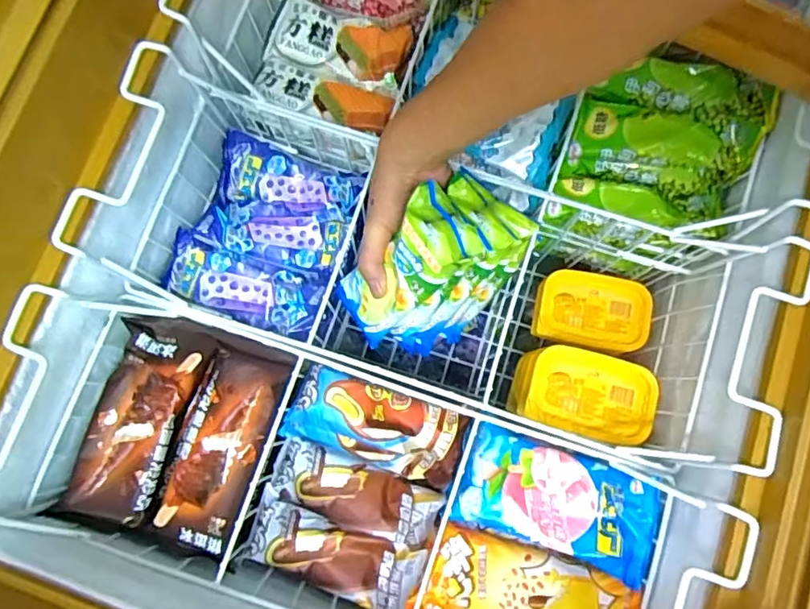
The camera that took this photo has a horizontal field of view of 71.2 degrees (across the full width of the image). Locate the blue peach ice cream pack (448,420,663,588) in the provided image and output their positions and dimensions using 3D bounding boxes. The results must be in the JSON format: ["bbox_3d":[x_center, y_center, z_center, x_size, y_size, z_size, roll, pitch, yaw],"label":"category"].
[{"bbox_3d":[0.138,0.175,0.510,0.175,0.023,0.093,18,80,3],"label":"blue peach ice cream pack"}]

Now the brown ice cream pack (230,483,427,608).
[{"bbox_3d":[-0.071,0.246,0.550,0.168,0.030,0.070,18,80,3],"label":"brown ice cream pack"}]

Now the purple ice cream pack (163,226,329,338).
[{"bbox_3d":[-0.164,-0.018,0.590,0.163,0.034,0.076,16,80,3],"label":"purple ice cream pack"}]

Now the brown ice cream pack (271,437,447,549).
[{"bbox_3d":[-0.050,0.191,0.573,0.172,0.028,0.061,17,80,3],"label":"brown ice cream pack"}]

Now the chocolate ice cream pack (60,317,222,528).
[{"bbox_3d":[-0.252,0.108,0.545,0.077,0.033,0.188,16,80,3],"label":"chocolate ice cream pack"}]

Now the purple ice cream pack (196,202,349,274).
[{"bbox_3d":[-0.143,-0.078,0.611,0.147,0.021,0.062,11,79,2],"label":"purple ice cream pack"}]

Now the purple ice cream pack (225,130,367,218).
[{"bbox_3d":[-0.121,-0.136,0.616,0.146,0.031,0.067,11,79,2],"label":"purple ice cream pack"}]

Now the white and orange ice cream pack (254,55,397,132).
[{"bbox_3d":[-0.087,-0.226,0.608,0.143,0.023,0.063,16,80,3],"label":"white and orange ice cream pack"}]

